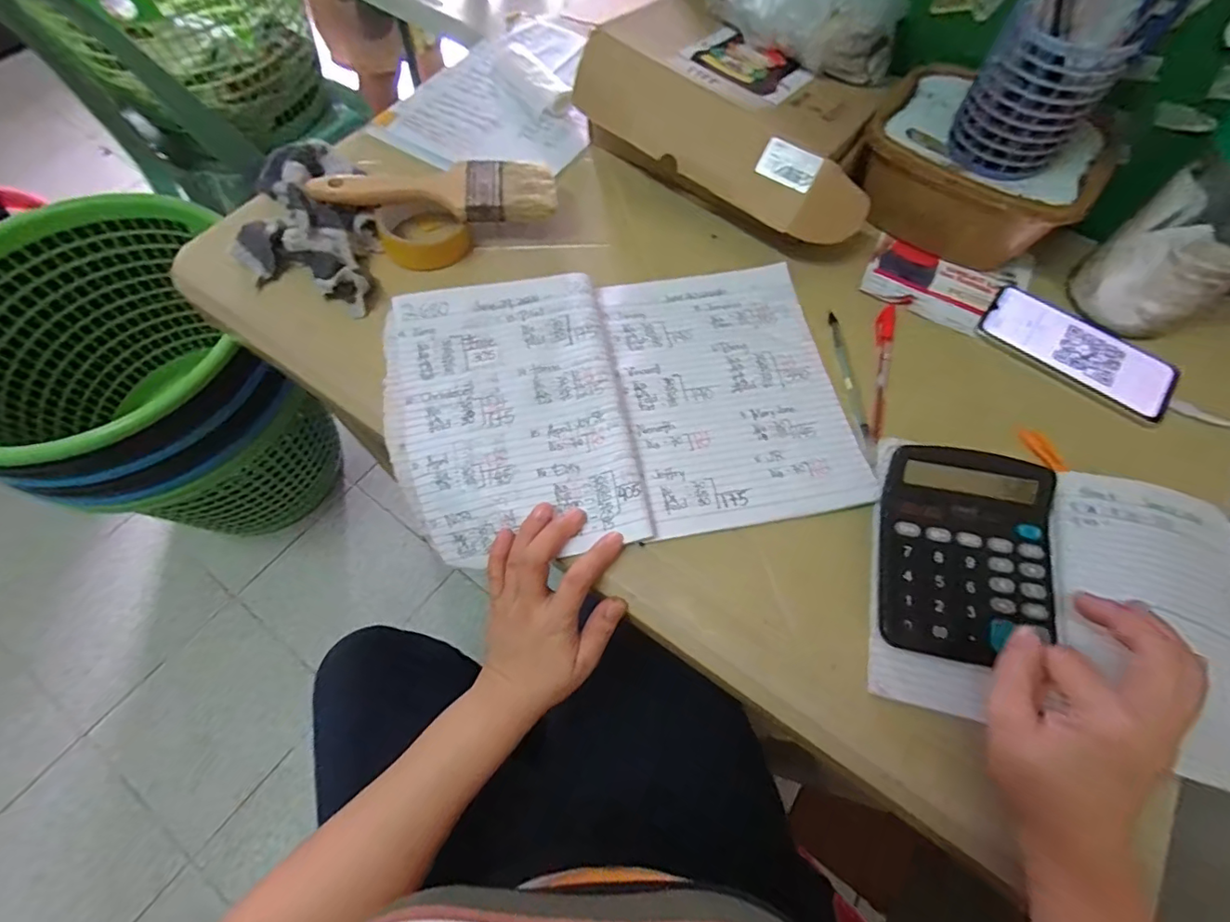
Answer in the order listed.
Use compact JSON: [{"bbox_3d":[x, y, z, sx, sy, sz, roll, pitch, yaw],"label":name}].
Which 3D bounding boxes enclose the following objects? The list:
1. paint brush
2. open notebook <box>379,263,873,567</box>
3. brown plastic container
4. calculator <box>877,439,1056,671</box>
[{"bbox_3d":[-0.163,-0.251,0.499,0.213,0.019,0.063,-4,65,-4],"label":"paint brush"},{"bbox_3d":[0.004,-0.051,0.455,0.366,0.040,0.242,-8,65,-6],"label":"open notebook"},{"bbox_3d":[0.332,-0.276,0.519,0.191,0.096,0.160,18,65,6],"label":"brown plastic container"},{"bbox_3d":[0.253,0.064,0.380,0.117,0.030,0.144,11,65,3],"label":"calculator"}]

